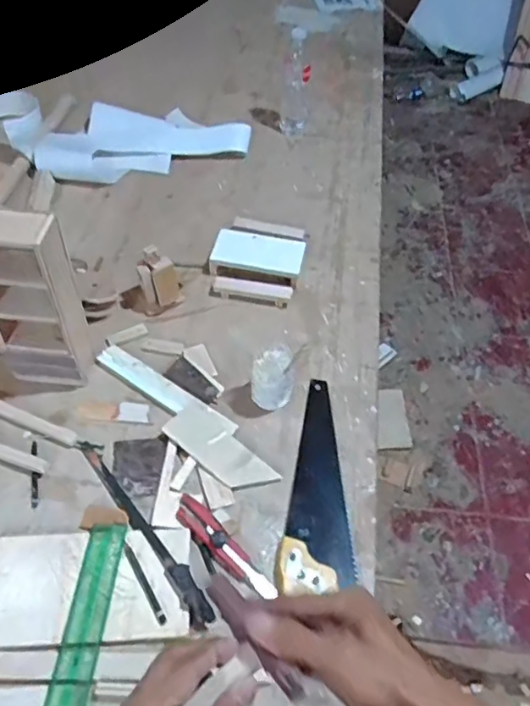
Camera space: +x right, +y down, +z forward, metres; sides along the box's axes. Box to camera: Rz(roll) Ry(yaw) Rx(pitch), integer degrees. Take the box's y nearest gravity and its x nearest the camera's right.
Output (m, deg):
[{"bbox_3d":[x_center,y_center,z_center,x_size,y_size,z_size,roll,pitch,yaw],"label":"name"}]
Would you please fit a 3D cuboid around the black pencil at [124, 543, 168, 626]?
[{"bbox_3d":[-0.148,0.282,0.695,0.011,0.004,0.111,-26,56,-20],"label":"black pencil"}]

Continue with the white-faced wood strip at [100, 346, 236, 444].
[{"bbox_3d":[-0.190,0.041,0.893,0.200,0.007,0.046,30,57,21],"label":"white-faced wood strip"}]

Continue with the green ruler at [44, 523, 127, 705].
[{"bbox_3d":[-0.211,0.324,0.661,0.047,0.004,0.255,4,51,2],"label":"green ruler"}]

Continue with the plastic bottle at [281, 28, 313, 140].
[{"bbox_3d":[0.073,-0.625,1.334,0.077,0.220,0.063,2,51,1],"label":"plastic bottle"}]

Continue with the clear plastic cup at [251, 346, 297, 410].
[{"bbox_3d":[0.013,0.044,0.864,0.062,0.084,0.067,0,51,-1],"label":"clear plastic cup"}]

